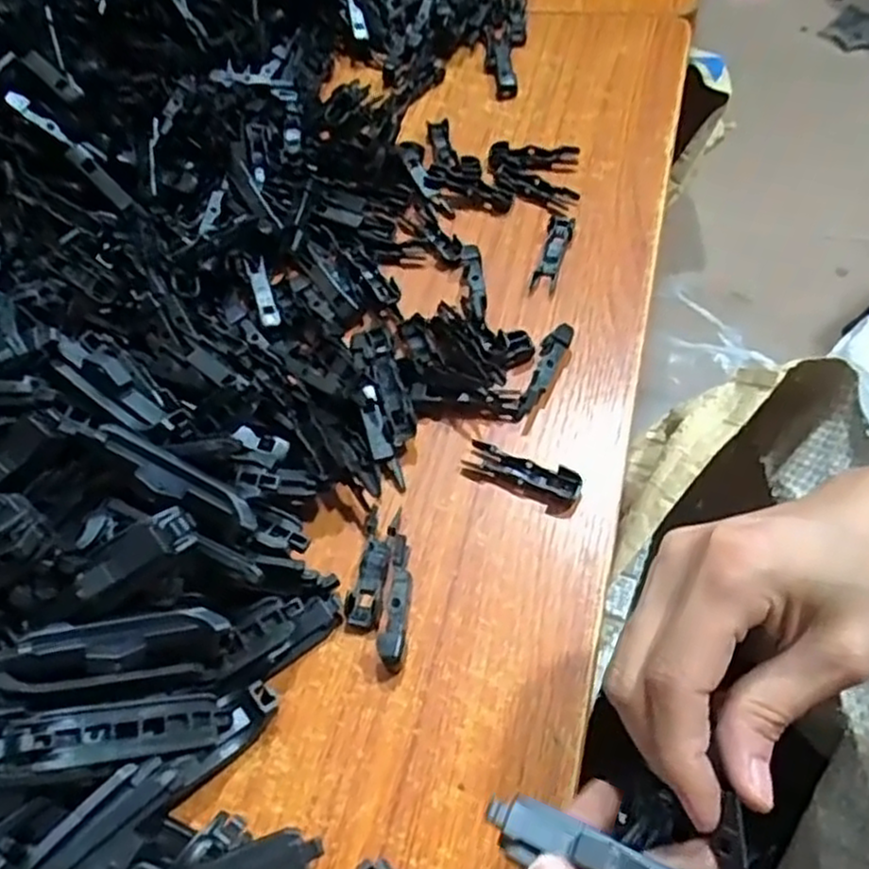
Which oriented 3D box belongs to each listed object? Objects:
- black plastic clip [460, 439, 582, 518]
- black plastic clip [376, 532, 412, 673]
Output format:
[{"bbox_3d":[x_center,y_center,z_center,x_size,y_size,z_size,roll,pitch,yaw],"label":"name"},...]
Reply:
[{"bbox_3d":[0.040,0.018,0.328,0.055,0.009,0.019,22,63,21],"label":"black plastic clip"},{"bbox_3d":[-0.015,0.071,0.301,0.010,0.012,0.057,2,58,10],"label":"black plastic clip"}]

